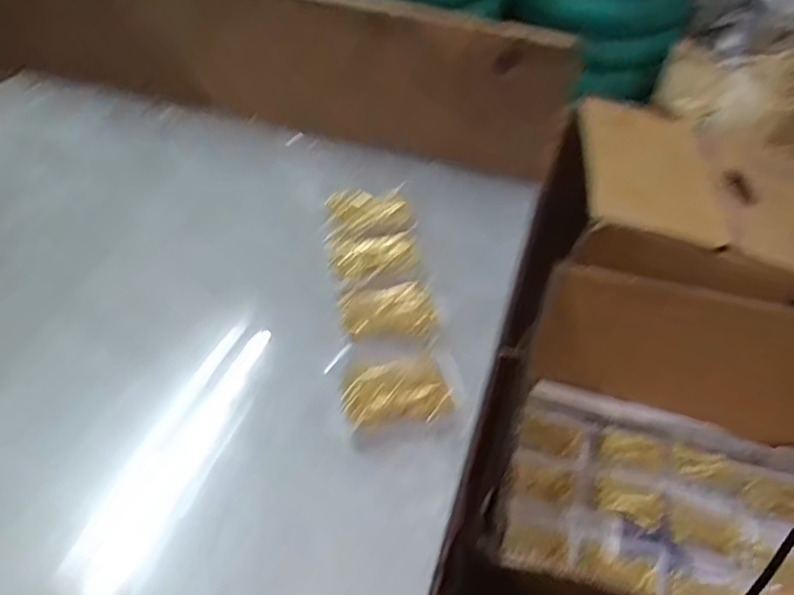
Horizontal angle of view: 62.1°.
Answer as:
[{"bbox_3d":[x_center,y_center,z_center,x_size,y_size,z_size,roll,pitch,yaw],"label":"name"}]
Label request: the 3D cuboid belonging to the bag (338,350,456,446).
[{"bbox_3d":[0.004,0.060,0.431,0.080,0.006,0.056,-10,45,-15],"label":"bag"}]

